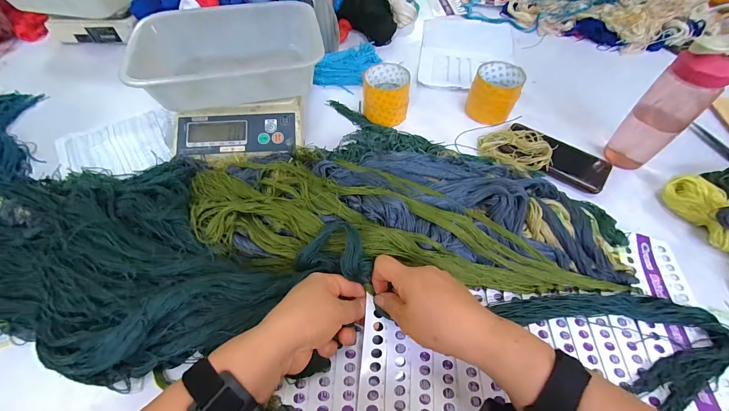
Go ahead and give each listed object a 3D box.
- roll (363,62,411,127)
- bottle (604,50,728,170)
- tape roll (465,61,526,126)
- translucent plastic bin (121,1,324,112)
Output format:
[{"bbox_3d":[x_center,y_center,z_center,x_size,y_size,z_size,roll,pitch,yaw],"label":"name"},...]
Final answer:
[{"bbox_3d":[0.038,-0.198,0.579,0.082,0.072,0.088,-1,53,-2],"label":"roll"},{"bbox_3d":[0.435,-0.134,0.466,0.055,0.184,0.066,-34,61,-24],"label":"bottle"},{"bbox_3d":[0.237,-0.204,0.588,0.084,0.076,0.087,19,55,13],"label":"tape roll"},{"bbox_3d":[-0.218,-0.245,0.519,0.278,0.071,0.204,-10,55,-7],"label":"translucent plastic bin"}]

